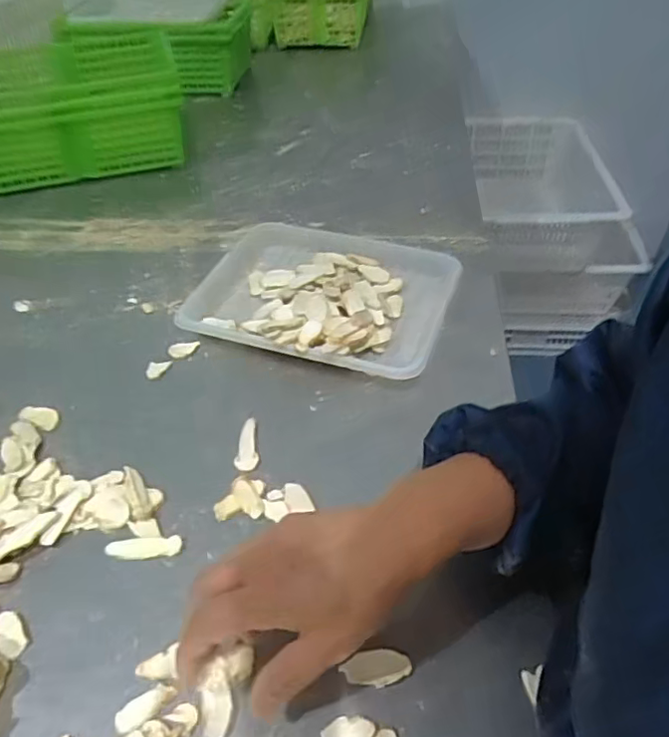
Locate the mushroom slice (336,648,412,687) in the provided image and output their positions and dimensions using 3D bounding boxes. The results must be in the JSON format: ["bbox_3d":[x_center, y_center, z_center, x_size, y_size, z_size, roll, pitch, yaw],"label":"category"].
[{"bbox_3d":[0.027,0.191,0.372,0.043,0.012,0.019,-11,44,-7],"label":"mushroom slice"}]

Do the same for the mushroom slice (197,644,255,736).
[{"bbox_3d":[-0.071,0.202,0.369,0.027,0.011,0.054,9,52,13],"label":"mushroom slice"}]

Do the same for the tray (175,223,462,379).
[{"bbox_3d":[-0.015,-0.089,0.637,0.272,0.041,0.234,11,46,15],"label":"tray"}]

